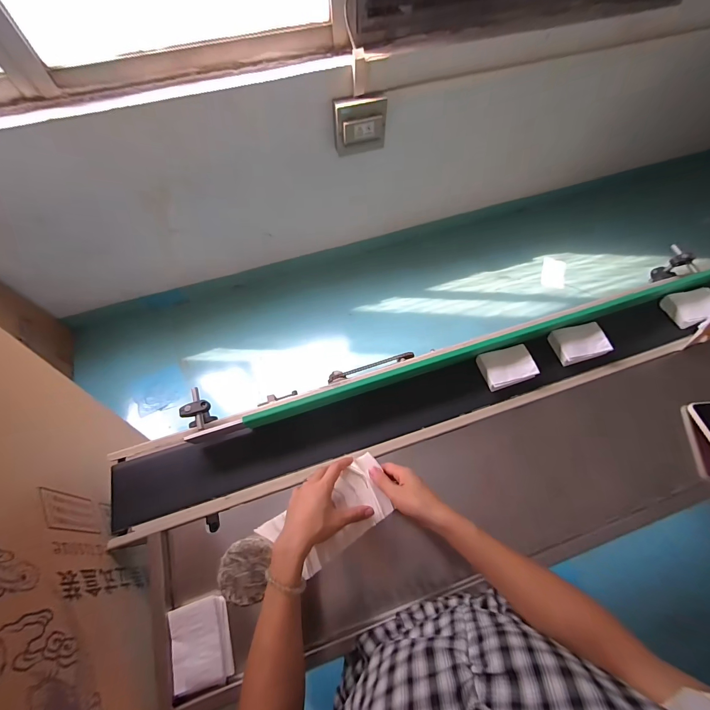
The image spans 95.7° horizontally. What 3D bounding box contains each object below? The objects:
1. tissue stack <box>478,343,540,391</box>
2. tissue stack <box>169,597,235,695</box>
[{"bbox_3d":[0.313,0.025,0.666,0.109,0.039,0.077,-18,63,-8],"label":"tissue stack"},{"bbox_3d":[-0.227,0.426,0.474,0.076,0.026,0.106,-15,63,-6],"label":"tissue stack"}]

